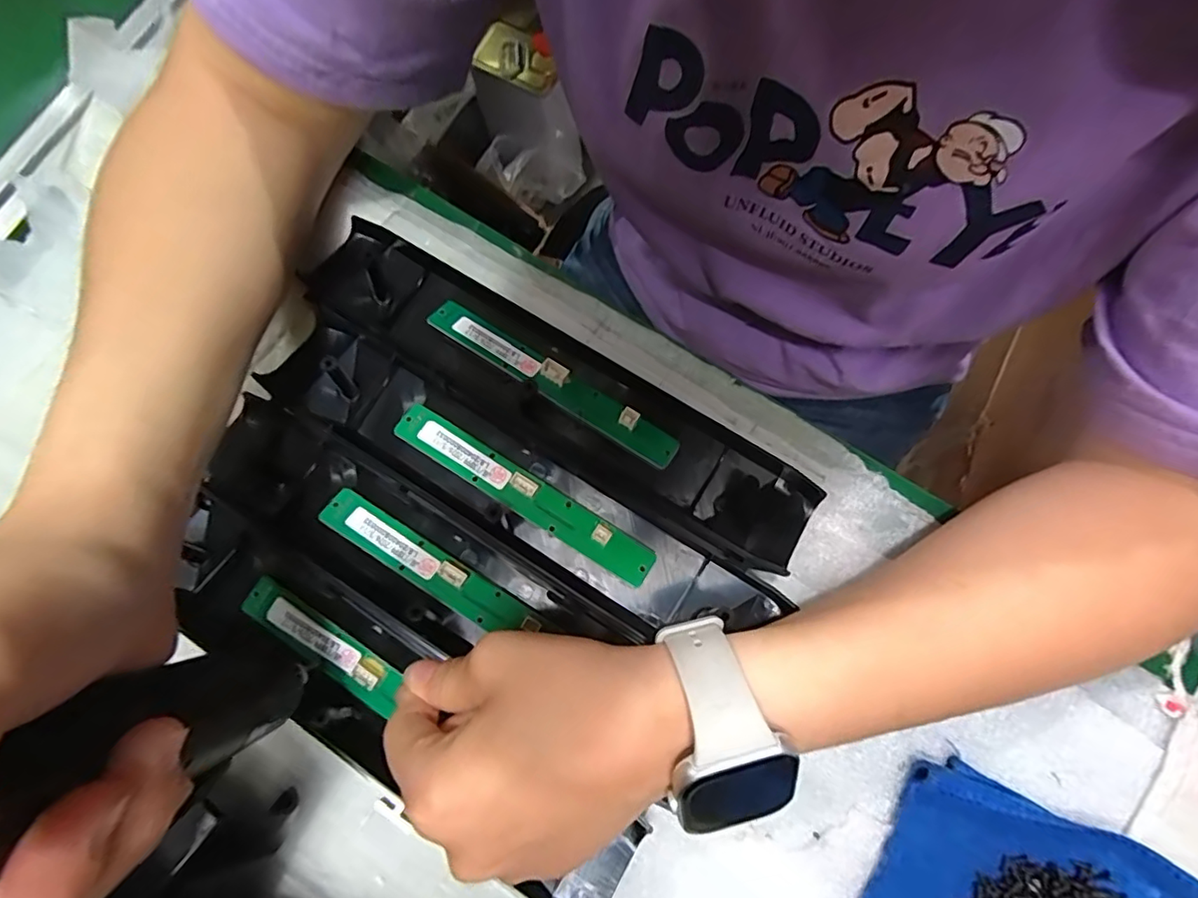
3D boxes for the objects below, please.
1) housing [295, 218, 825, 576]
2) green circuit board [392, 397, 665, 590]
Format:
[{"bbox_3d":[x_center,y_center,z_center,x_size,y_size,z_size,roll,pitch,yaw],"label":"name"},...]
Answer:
[{"bbox_3d":[-0.024,-0.033,0.277,0.273,0.019,0.053,31,79,9],"label":"housing"},{"bbox_3d":[-0.037,0.020,0.266,0.137,0.010,0.019,31,79,9],"label":"green circuit board"}]

